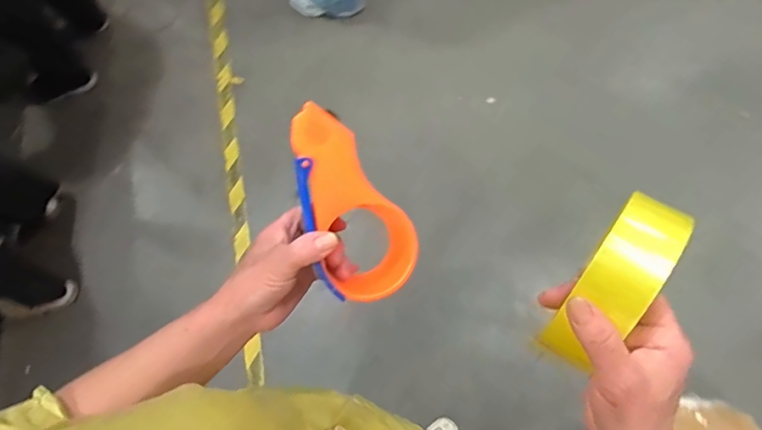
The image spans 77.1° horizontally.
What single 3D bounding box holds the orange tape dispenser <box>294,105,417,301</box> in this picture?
[{"bbox_3d":[-0.034,-0.008,0.380,0.078,0.062,0.153,-32,109,-13],"label":"orange tape dispenser"}]

